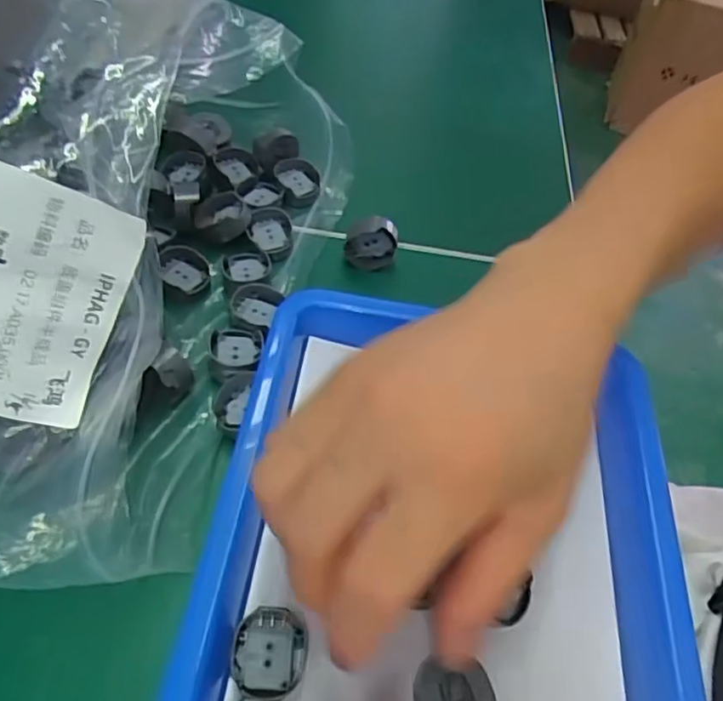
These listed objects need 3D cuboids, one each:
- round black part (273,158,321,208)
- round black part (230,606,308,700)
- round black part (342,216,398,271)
[{"bbox_3d":[-0.037,-0.098,0.375,0.025,0.016,0.028,-9,54,-14],"label":"round black part"},{"bbox_3d":[-0.031,0.103,0.216,0.025,0.007,0.028,4,52,-5],"label":"round black part"},{"bbox_3d":[0.006,-0.057,0.343,0.028,0.030,0.012,-4,53,-11],"label":"round black part"}]

